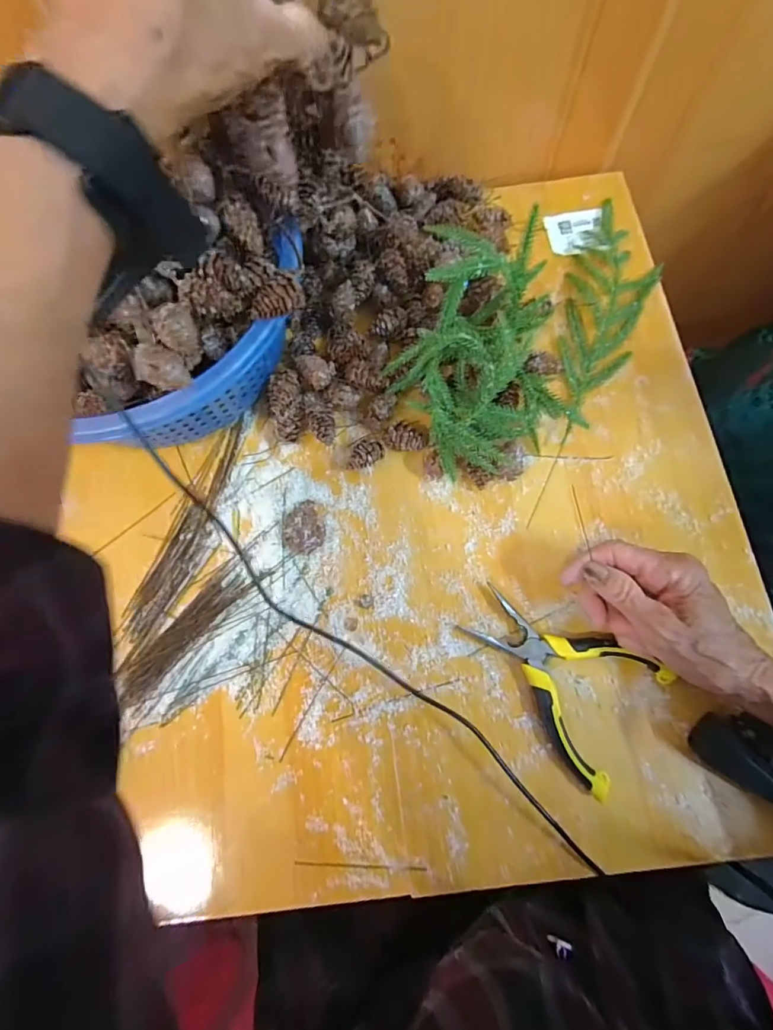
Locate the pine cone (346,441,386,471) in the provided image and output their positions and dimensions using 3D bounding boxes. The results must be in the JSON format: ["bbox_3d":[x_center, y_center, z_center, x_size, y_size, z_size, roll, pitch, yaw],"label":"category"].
[{"bbox_3d":[-0.018,-0.049,0.390,0.032,0.020,0.019,-37,77,-8],"label":"pine cone"}]

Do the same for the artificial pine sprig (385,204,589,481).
[{"bbox_3d":[0.077,-0.125,0.369,0.136,0.092,0.154,-29,76,-6],"label":"artificial pine sprig"}]

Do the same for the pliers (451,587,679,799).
[{"bbox_3d":[0.121,0.116,0.341,0.138,0.016,0.097,35,79,10],"label":"pliers"}]

